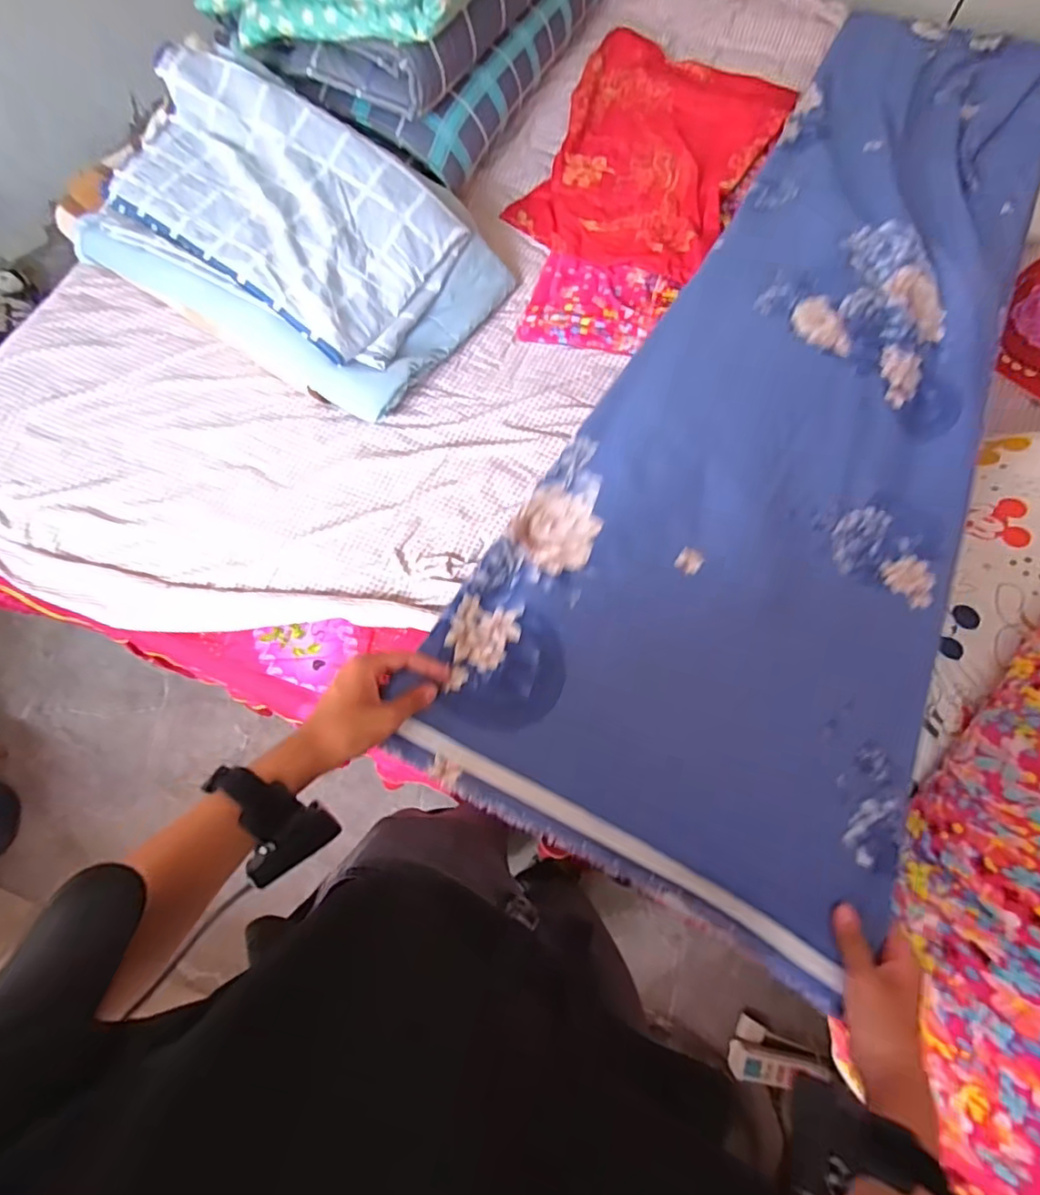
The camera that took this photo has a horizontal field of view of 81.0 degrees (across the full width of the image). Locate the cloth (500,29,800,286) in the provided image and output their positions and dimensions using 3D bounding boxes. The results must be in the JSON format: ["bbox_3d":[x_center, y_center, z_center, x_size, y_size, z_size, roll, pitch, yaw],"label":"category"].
[{"bbox_3d":[0.273,-0.935,1.269,0.430,0.028,0.623,24,75,8],"label":"cloth"}]

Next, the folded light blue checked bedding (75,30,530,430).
[{"bbox_3d":[-0.396,-0.648,1.100,0.646,0.225,0.442,30,76,9],"label":"folded light blue checked bedding"}]

